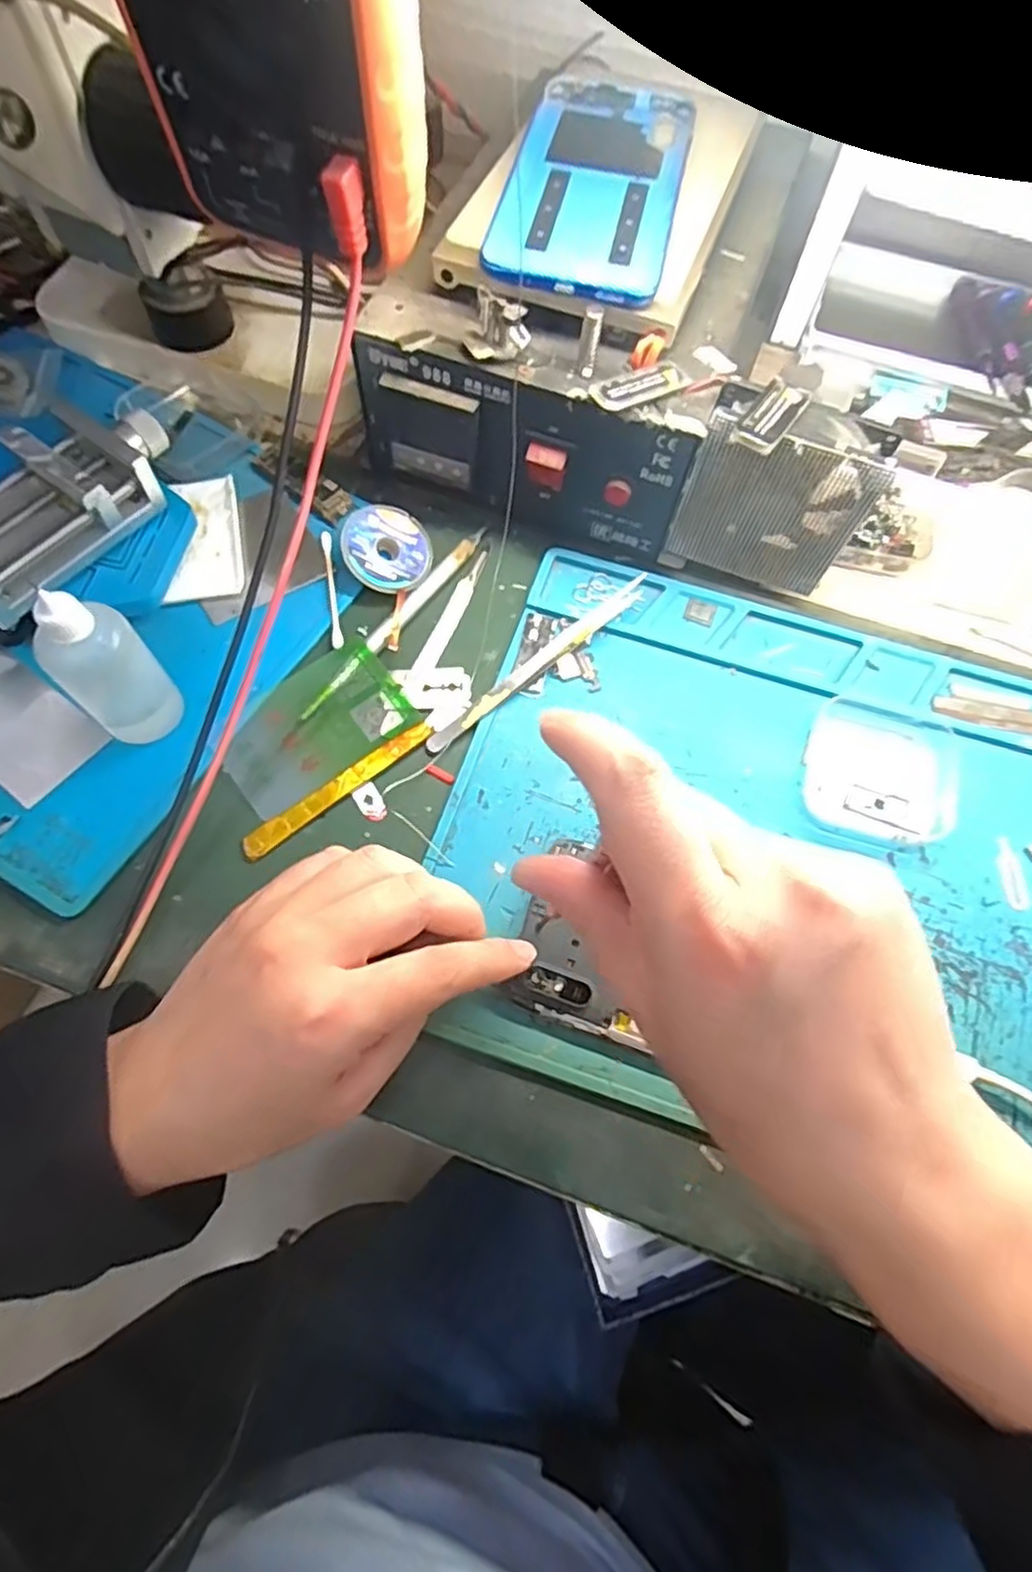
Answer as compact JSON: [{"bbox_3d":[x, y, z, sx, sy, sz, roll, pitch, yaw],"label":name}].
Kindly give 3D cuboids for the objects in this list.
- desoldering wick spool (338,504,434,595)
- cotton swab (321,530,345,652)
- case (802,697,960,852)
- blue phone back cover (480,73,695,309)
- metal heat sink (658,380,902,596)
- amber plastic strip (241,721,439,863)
[{"bbox_3d":[-0.065,-0.122,0.352,0.045,0.006,0.044,4,81,-23],"label":"desoldering wick spool"},{"bbox_3d":[-0.093,-0.100,0.349,0.005,0.004,0.071,-10,69,-5],"label":"cotton swab"},{"bbox_3d":[0.168,-0.006,0.317,0.065,0.012,0.064,15,69,4],"label":"case"},{"bbox_3d":[0.038,-0.282,0.321,0.076,0.010,0.171,12,67,3],"label":"blue phone back cover"},{"bbox_3d":[0.122,-0.136,0.329,0.081,0.084,0.035,17,69,5],"label":"metal heat sink"},{"bbox_3d":[-0.079,0.000,0.311,0.097,0.004,0.011,-38,74,-15],"label":"amber plastic strip"}]

